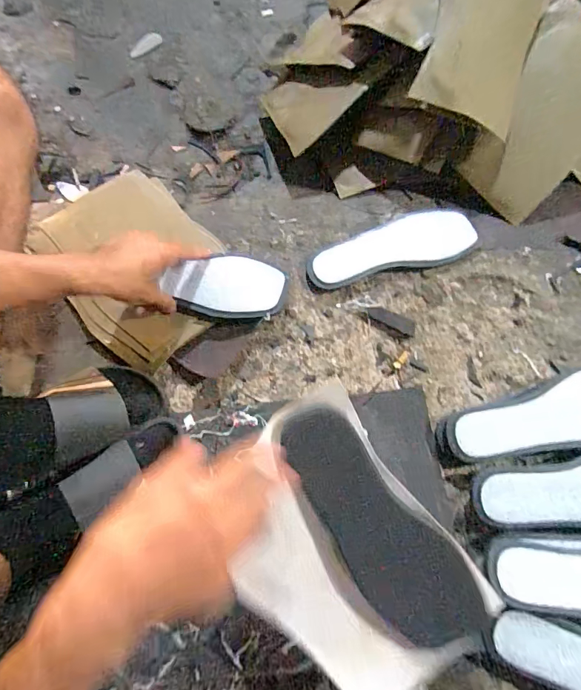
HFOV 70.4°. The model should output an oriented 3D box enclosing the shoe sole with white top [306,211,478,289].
[{"bbox_3d":[0.144,-0.145,0.607,0.238,0.014,0.088,-13,75,4],"label":"shoe sole with white top"}]

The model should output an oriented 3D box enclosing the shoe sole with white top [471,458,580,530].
[{"bbox_3d":[0.344,0.177,0.490,0.241,0.036,0.085,-10,70,-3],"label":"shoe sole with white top"}]

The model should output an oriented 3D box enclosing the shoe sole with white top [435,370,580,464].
[{"bbox_3d":[0.314,0.094,0.518,0.251,0.042,0.082,-15,70,-5],"label":"shoe sole with white top"}]

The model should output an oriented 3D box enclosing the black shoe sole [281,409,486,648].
[{"bbox_3d":[0.080,0.174,0.382,0.087,0.013,0.258,-37,96,5],"label":"black shoe sole"}]

